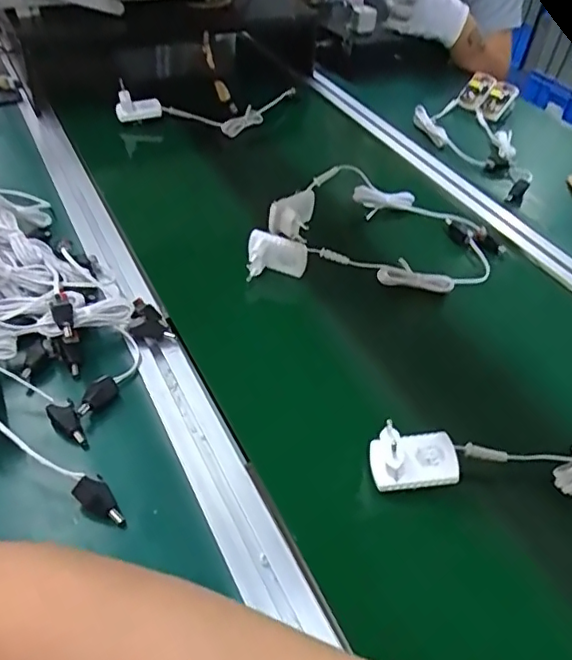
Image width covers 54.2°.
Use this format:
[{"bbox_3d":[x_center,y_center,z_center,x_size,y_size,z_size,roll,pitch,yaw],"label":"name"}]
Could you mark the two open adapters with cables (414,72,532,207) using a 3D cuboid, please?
[{"bbox_3d":[0.265,-0.294,0.819,0.146,0.059,0.318,11,42,4],"label":"two open adapters with cables"}]

